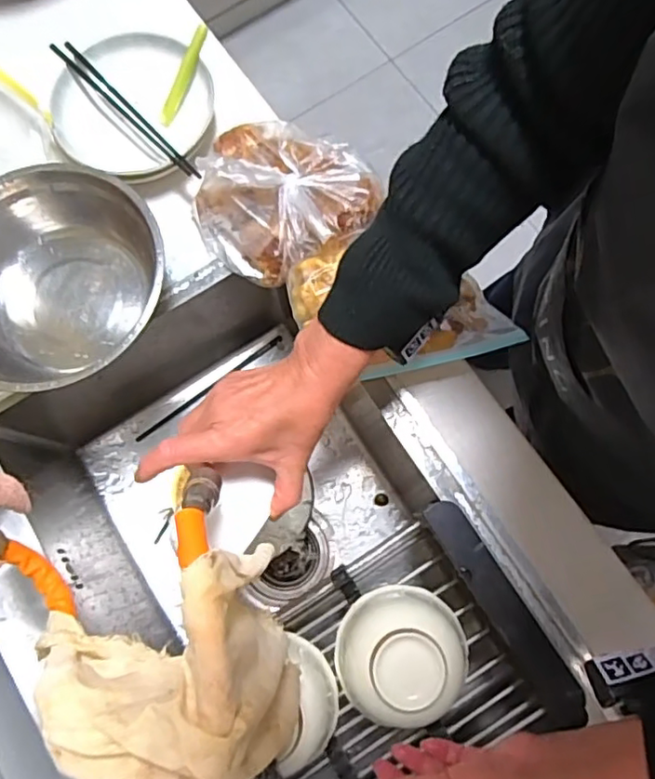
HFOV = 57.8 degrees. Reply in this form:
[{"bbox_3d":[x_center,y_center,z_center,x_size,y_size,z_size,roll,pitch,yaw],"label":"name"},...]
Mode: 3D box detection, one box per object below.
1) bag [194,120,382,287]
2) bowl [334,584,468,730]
[{"bbox_3d":[-0.049,-0.208,0.596,0.174,0.081,0.163,-40,78,-8],"label":"bag"},{"bbox_3d":[0.072,0.261,0.581,0.129,0.077,0.131,34,79,9],"label":"bowl"}]

